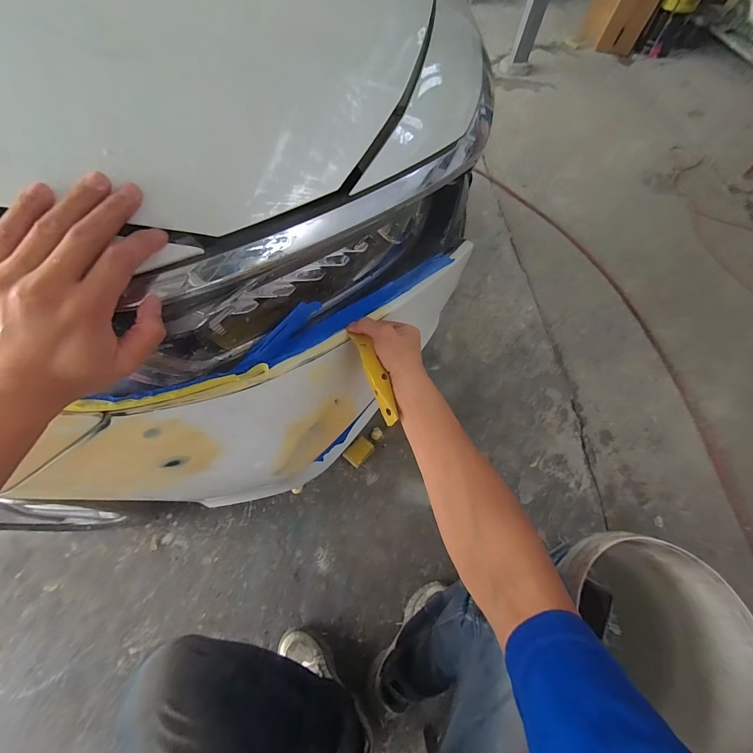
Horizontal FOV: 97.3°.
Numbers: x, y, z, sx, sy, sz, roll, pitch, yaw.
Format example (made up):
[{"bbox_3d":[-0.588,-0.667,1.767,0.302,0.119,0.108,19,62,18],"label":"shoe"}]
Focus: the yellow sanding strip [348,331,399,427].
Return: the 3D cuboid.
[{"bbox_3d":[0.000,0.000,0.397,0.022,0.017,0.118,-20,79,-10],"label":"yellow sanding strip"}]

